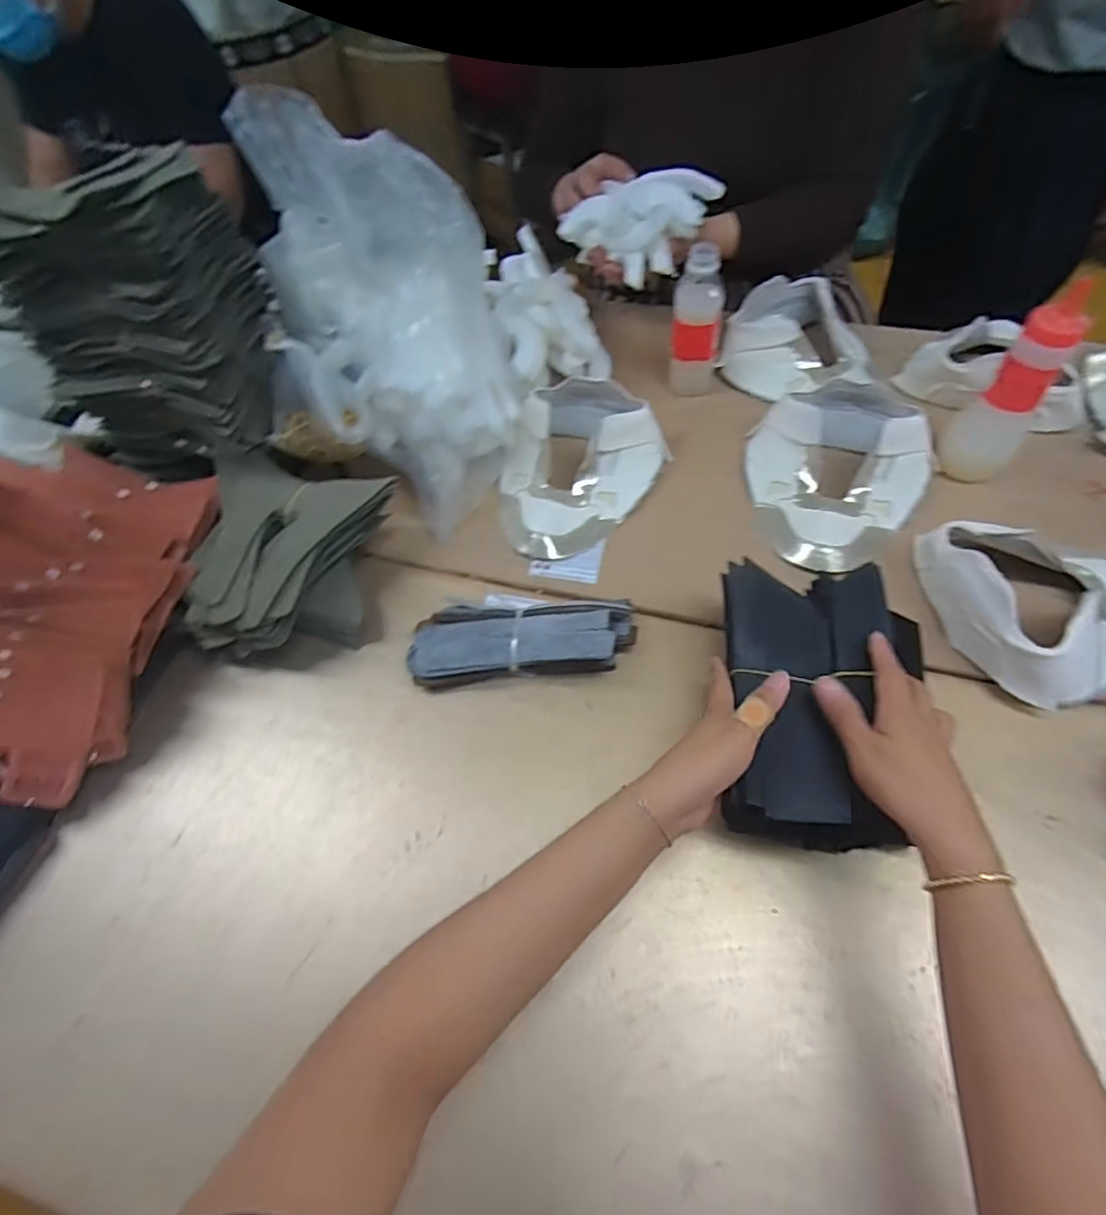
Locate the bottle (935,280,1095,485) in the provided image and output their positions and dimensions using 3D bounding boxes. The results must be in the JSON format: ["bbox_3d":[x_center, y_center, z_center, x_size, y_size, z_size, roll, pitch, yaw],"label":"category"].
[{"bbox_3d":[0.448,-0.206,0.595,0.058,0.199,0.059,-39,61,-20],"label":"bottle"}]

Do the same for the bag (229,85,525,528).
[{"bbox_3d":[-0.168,-0.300,0.638,0.218,0.302,0.326,-13,56,-4],"label":"bag"}]

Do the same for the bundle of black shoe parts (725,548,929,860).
[{"bbox_3d":[0.197,0.069,0.470,0.126,0.087,0.212,4,69,8],"label":"bundle of black shoe parts"}]

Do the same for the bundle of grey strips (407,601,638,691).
[{"bbox_3d":[-0.027,0.030,0.565,0.204,0.043,0.071,-4,56,2],"label":"bundle of grey strips"}]

